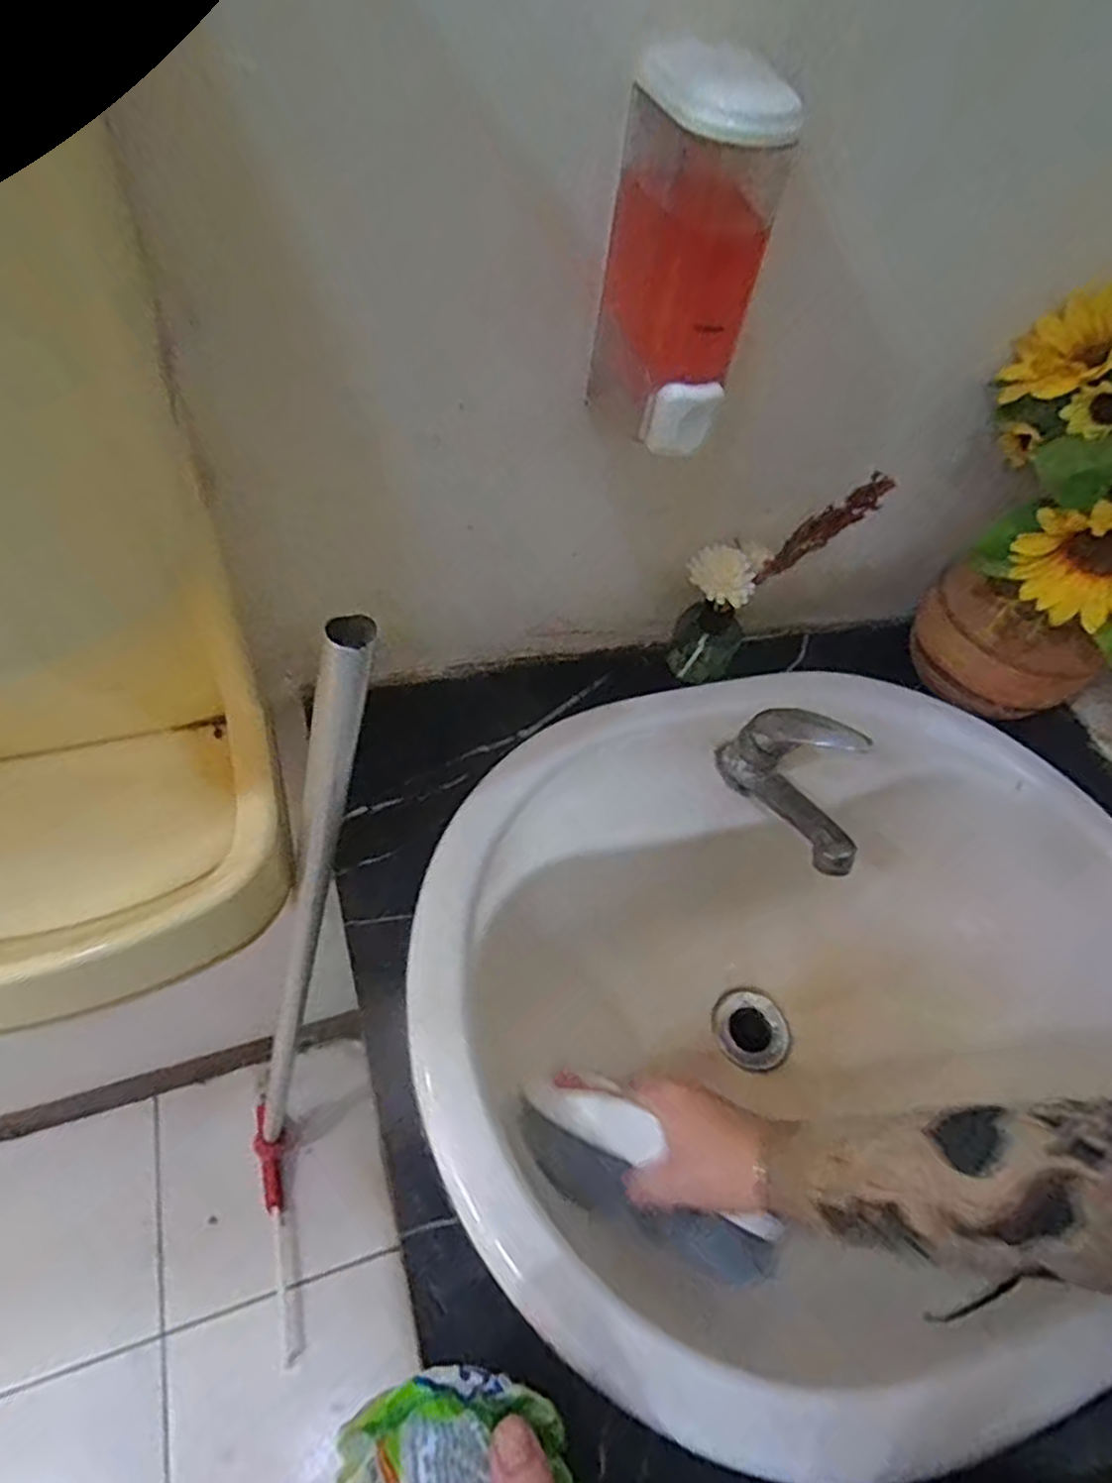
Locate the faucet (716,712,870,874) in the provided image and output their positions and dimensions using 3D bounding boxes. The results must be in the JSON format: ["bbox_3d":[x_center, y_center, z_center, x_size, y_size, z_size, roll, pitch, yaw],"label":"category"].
[{"bbox_3d":[0.166,0.033,0.501,0.056,0.077,0.121,-17,58,-21],"label":"faucet"}]

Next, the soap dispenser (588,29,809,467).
[{"bbox_3d":[0.056,-0.209,0.328,0.066,0.132,0.065,14,52,1],"label":"soap dispenser"}]

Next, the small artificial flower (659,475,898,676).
[{"bbox_3d":[0.141,-0.113,0.535,0.097,0.179,0.049,-10,56,-17],"label":"small artificial flower"}]

